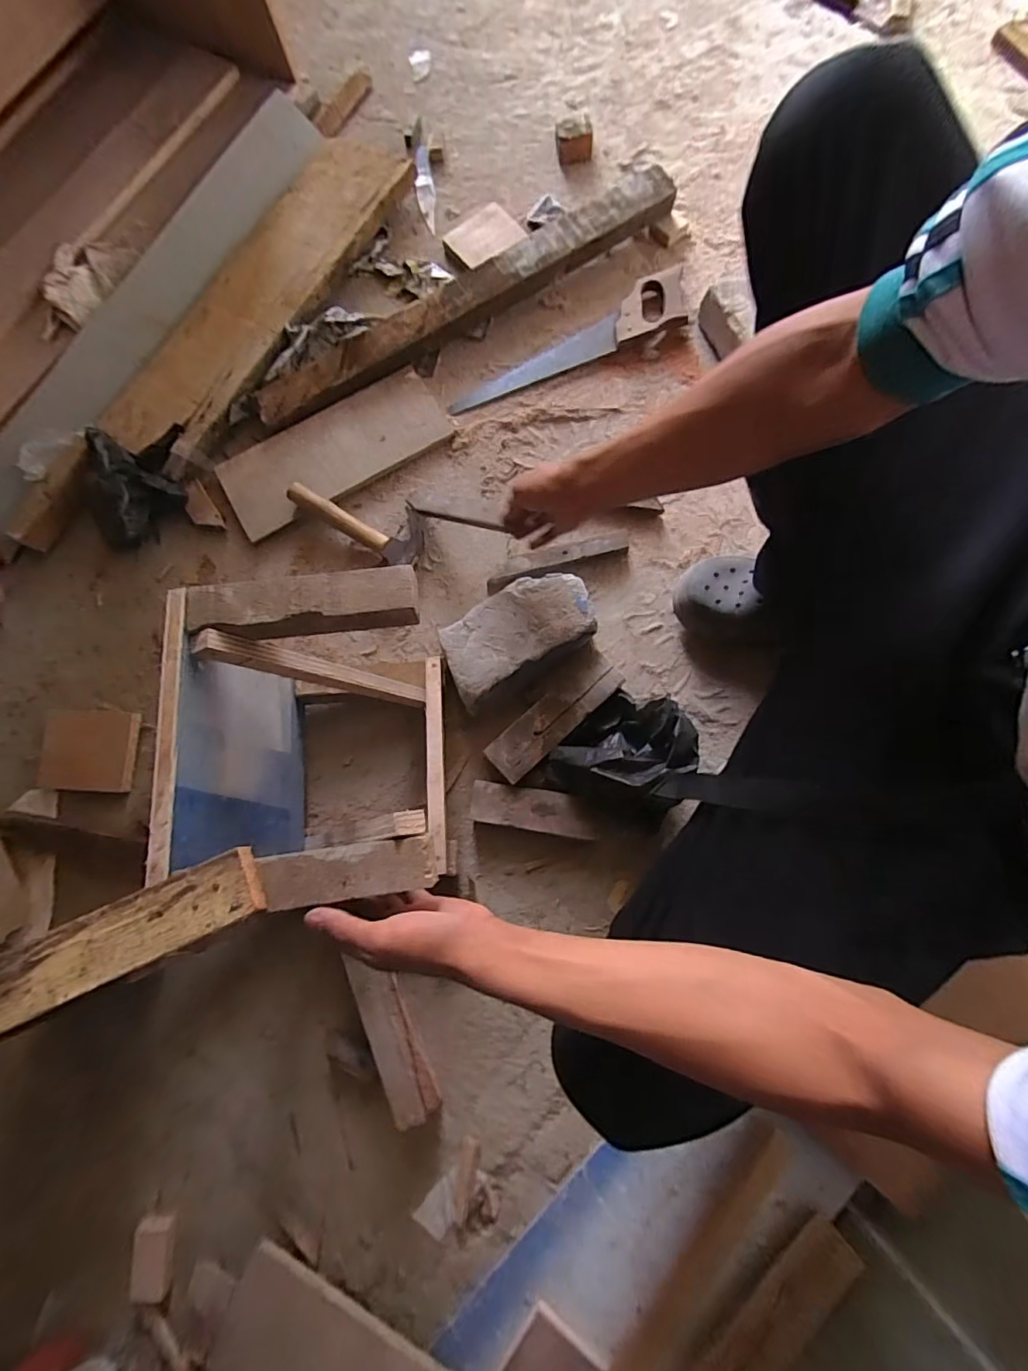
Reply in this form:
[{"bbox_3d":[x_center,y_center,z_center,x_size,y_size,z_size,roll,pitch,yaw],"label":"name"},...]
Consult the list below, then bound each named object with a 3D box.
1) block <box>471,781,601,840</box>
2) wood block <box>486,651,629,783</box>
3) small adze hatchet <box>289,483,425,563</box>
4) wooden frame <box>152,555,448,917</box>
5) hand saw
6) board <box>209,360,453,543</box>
[{"bbox_3d":[0.028,0.162,0.674,0.164,0.038,0.052,8,80,5],"label":"block"},{"bbox_3d":[0.054,0.041,0.681,0.198,0.031,0.058,-42,82,-6],"label":"wood block"},{"bbox_3d":[-0.221,-0.254,0.758,0.214,0.034,0.087,34,83,7],"label":"small adze hatchet"},{"bbox_3d":[-0.181,0.059,0.541,0.213,0.266,0.268,-6,80,0],"label":"wooden frame"},{"bbox_3d":[0.097,-0.530,0.801,0.429,0.027,0.084,-29,81,-4],"label":"hand saw"},{"bbox_3d":[-0.283,-0.370,0.797,0.350,0.013,0.151,-29,81,-4],"label":"board"}]

